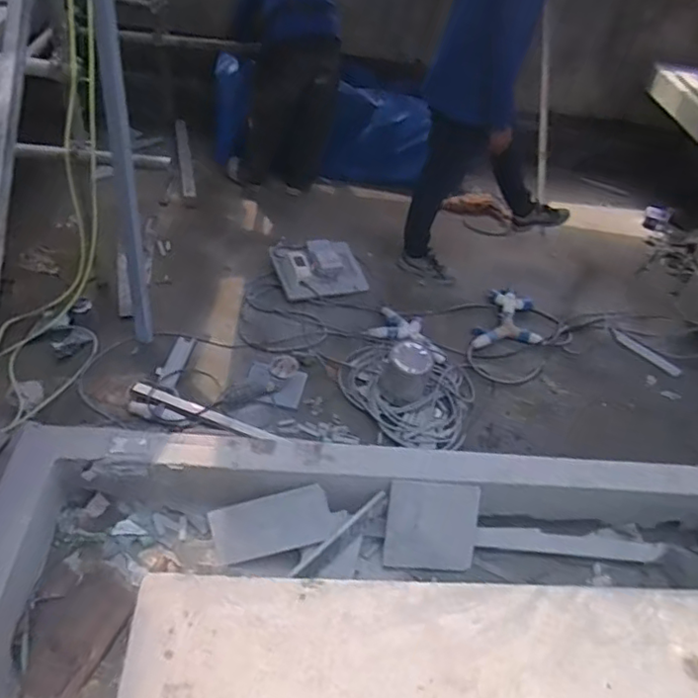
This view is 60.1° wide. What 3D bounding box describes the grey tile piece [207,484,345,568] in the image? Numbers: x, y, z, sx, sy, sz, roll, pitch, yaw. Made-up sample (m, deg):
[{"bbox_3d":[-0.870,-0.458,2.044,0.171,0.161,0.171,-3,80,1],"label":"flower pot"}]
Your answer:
[{"bbox_3d":[-0.210,0.512,1.759,0.370,0.019,0.160,-14,87,-3],"label":"grey tile piece"}]

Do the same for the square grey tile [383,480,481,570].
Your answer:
[{"bbox_3d":[0.250,0.527,1.798,0.272,0.251,0.020,6,1,-6],"label":"square grey tile"}]

